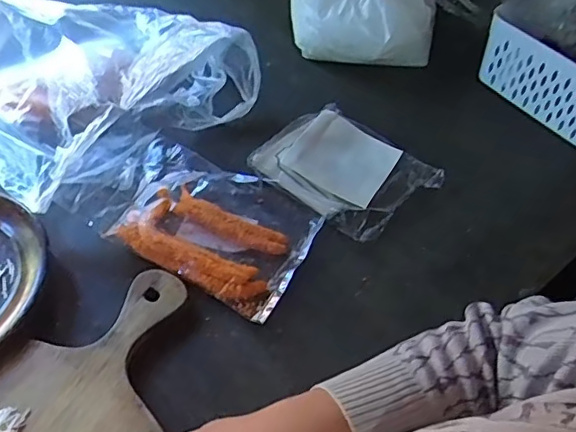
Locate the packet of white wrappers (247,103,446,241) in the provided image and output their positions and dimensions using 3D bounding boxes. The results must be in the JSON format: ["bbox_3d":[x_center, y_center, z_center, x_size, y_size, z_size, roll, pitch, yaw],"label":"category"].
[{"bbox_3d":[0.061,-0.055,0.596,0.157,0.028,0.136,36,58,22],"label":"packet of white wrappers"}]

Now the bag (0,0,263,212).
[{"bbox_3d":[-0.206,-0.154,0.611,0.275,0.090,0.232,-35,62,-27],"label":"bag"}]

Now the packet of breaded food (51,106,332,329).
[{"bbox_3d":[-0.099,-0.010,0.547,0.246,0.026,0.135,24,54,14],"label":"packet of breaded food"}]

